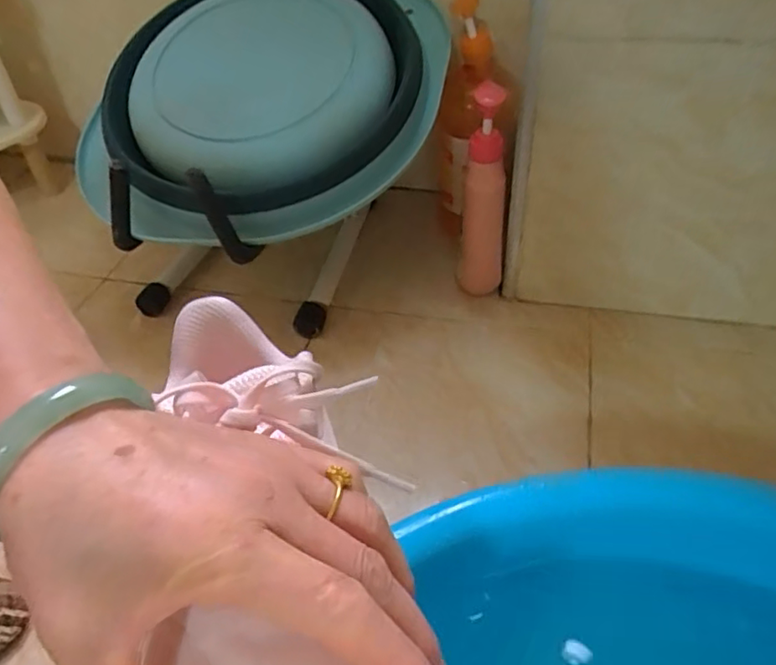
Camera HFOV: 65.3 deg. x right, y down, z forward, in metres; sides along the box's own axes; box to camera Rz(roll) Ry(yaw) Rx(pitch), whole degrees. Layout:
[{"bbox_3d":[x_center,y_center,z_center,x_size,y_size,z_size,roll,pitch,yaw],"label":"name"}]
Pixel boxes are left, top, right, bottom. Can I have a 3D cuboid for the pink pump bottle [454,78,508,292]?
[{"bbox_3d":[0.102,-0.142,0.662,0.048,0.232,0.055,1,41,8],"label":"pink pump bottle"}]

